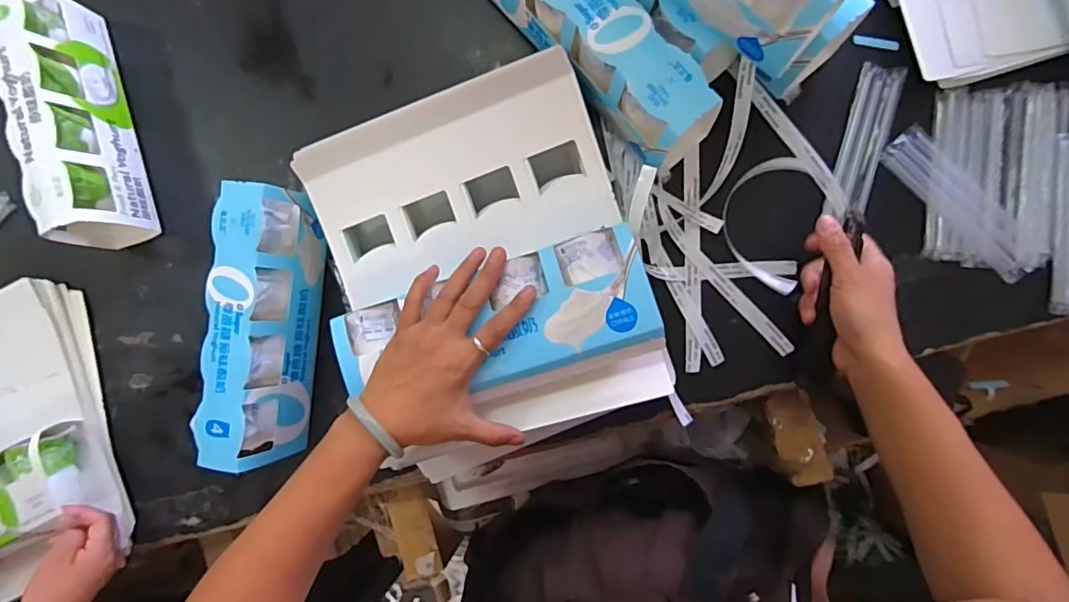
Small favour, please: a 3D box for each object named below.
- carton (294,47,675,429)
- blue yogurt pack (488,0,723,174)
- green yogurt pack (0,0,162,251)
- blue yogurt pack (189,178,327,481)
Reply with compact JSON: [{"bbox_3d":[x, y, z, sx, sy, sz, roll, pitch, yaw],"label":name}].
[{"bbox_3d":[-0.050,-0.034,0.473,0.270,0.099,0.307,-18,87,9],"label":"carton"},{"bbox_3d":[0.051,-0.246,0.478,0.073,0.102,0.270,-43,84,7],"label":"blue yogurt pack"},{"bbox_3d":[-0.511,-0.200,0.566,0.068,0.100,0.273,-16,88,9],"label":"green yogurt pack"},{"bbox_3d":[-0.271,0.024,0.529,0.070,0.102,0.271,6,91,9],"label":"blue yogurt pack"}]

